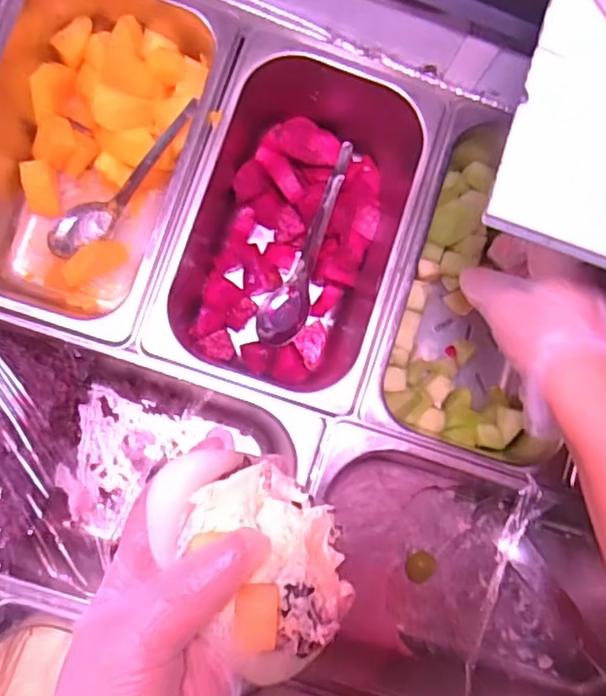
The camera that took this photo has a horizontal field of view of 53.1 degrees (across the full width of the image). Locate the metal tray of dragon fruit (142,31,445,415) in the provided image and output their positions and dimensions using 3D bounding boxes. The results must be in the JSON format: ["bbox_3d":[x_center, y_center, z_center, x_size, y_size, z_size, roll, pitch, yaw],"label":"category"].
[{"bbox_3d":[-0.006,-0.095,0.478,0.157,0.095,0.254,18,82,-4],"label":"metal tray of dragon fruit"}]

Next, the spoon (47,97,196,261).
[{"bbox_3d":[-0.135,-0.128,0.467,0.163,0.035,0.032,-34,88,25],"label":"spoon"}]

